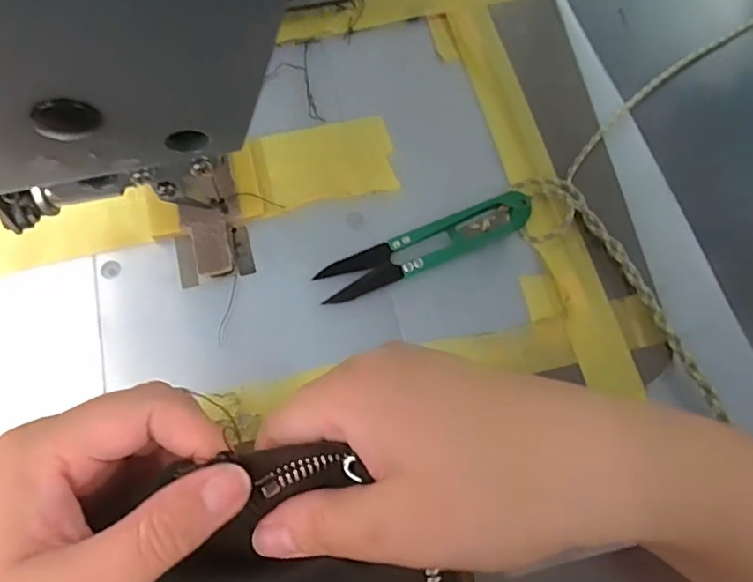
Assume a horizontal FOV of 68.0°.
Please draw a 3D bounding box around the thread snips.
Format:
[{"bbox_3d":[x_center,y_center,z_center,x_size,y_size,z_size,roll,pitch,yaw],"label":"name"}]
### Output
[{"bbox_3d":[0.024,-0.021,0.263,0.103,0.013,0.021,-19,71,-10],"label":"thread snips"}]

